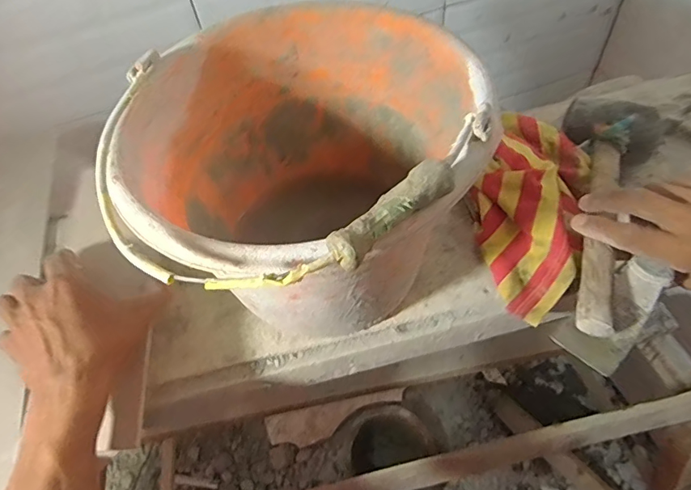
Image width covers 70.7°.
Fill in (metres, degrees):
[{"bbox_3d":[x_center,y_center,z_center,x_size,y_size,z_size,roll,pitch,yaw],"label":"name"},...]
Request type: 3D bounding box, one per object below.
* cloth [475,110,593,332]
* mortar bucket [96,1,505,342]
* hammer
[{"bbox_3d":[0.183,-0.041,0.467,0.116,0.060,0.226,9,70,11],"label":"cloth"},{"bbox_3d":[-0.026,-0.049,0.408,0.258,0.221,0.271,-3,55,4],"label":"mortar bucket"},{"bbox_3d":[0.237,-0.044,0.456,0.095,0.051,0.302,19,53,18],"label":"hammer"}]

